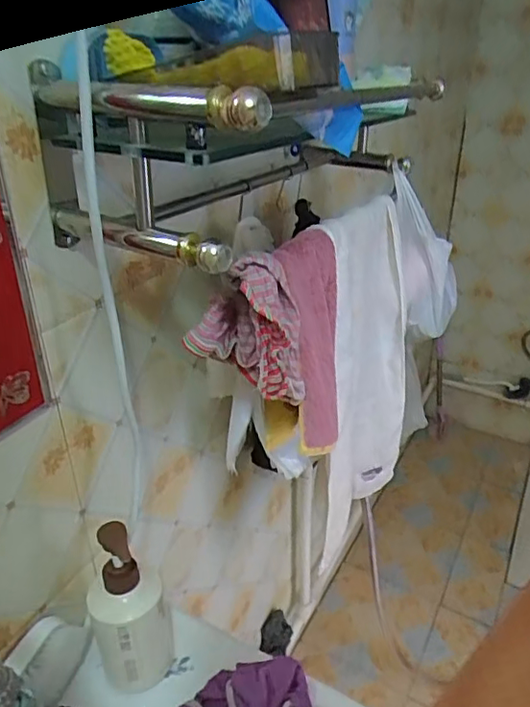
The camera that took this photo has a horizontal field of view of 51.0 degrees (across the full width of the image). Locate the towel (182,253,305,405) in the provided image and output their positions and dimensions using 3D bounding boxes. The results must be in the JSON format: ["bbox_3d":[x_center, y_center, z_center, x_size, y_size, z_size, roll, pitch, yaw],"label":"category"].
[{"bbox_3d":[-0.017,-0.018,0.514,0.089,0.137,0.071,12,30,22],"label":"towel"}]

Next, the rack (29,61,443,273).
[{"bbox_3d":[0.029,-0.244,0.631,0.215,0.132,0.545,14,31,26],"label":"rack"}]

